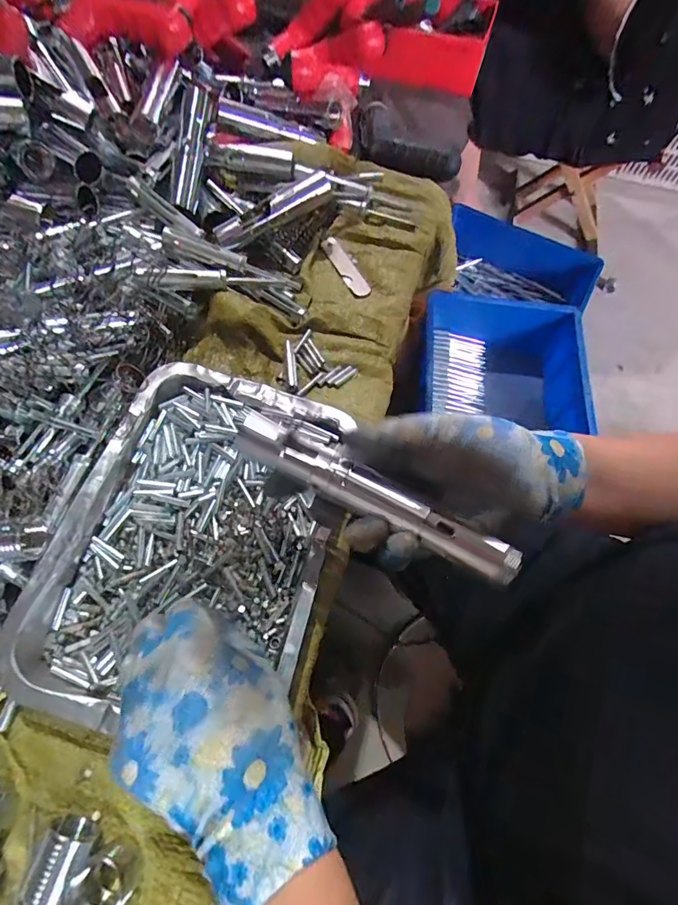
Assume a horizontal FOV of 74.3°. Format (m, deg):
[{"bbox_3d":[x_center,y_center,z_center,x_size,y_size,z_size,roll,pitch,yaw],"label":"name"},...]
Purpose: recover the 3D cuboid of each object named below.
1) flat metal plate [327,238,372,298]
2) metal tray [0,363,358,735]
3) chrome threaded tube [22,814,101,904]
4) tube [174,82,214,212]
[{"bbox_3d":[0.007,-0.192,0.462,0.018,0.004,0.084,-27,70,-13],"label":"flat metal plate"},{"bbox_3d":[-0.099,0.058,0.327,0.179,0.028,0.251,16,67,5],"label":"metal tray"},{"bbox_3d":[-0.155,0.231,0.253,0.024,0.024,0.034,9,66,2],"label":"chrome threaded tube"},{"bbox_3d":[-0.142,-0.301,0.445,0.022,0.025,0.122,10,90,2],"label":"tube"}]

